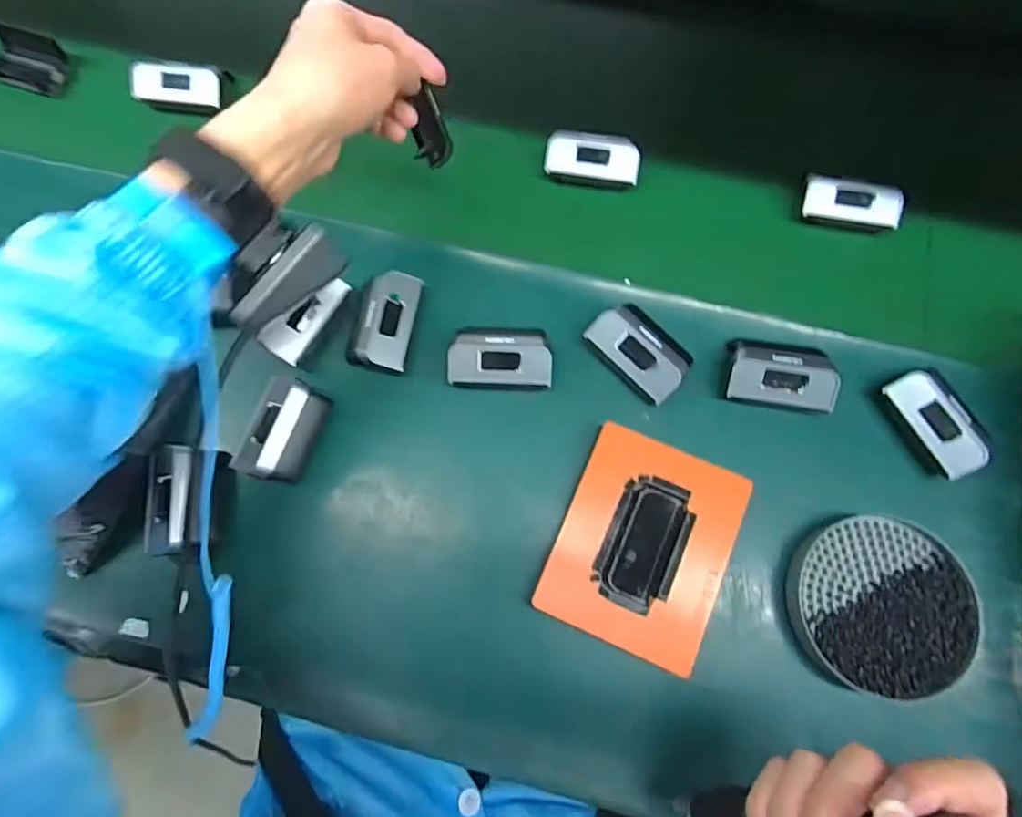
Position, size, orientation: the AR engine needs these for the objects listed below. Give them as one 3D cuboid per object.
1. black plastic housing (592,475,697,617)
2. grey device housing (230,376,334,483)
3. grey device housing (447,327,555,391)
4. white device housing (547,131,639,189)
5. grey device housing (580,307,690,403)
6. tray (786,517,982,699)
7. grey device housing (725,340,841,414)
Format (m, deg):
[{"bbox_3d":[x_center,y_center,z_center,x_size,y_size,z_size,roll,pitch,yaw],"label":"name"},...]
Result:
[{"bbox_3d":[0.092,0.093,0.389,0.053,0.020,0.088,24,75,7],"label":"black plastic housing"},{"bbox_3d":[-0.168,0.016,0.410,0.045,0.030,0.073,20,75,6],"label":"grey device housing"},{"bbox_3d":[-0.008,-0.036,0.429,0.075,0.043,0.048,2,74,1],"label":"grey device housing"},{"bbox_3d":[0.069,-0.213,0.474,0.076,0.020,0.043,6,74,2],"label":"white device housing"},{"bbox_3d":[0.098,-0.045,0.419,0.052,0.023,0.076,-43,78,-11],"label":"grey device housing"},{"bbox_3d":[0.245,0.131,0.380,0.108,0.034,0.111,0,74,-1],"label":"tray"},{"bbox_3d":[0.200,-0.024,0.416,0.079,0.032,0.044,8,74,3],"label":"grey device housing"}]

